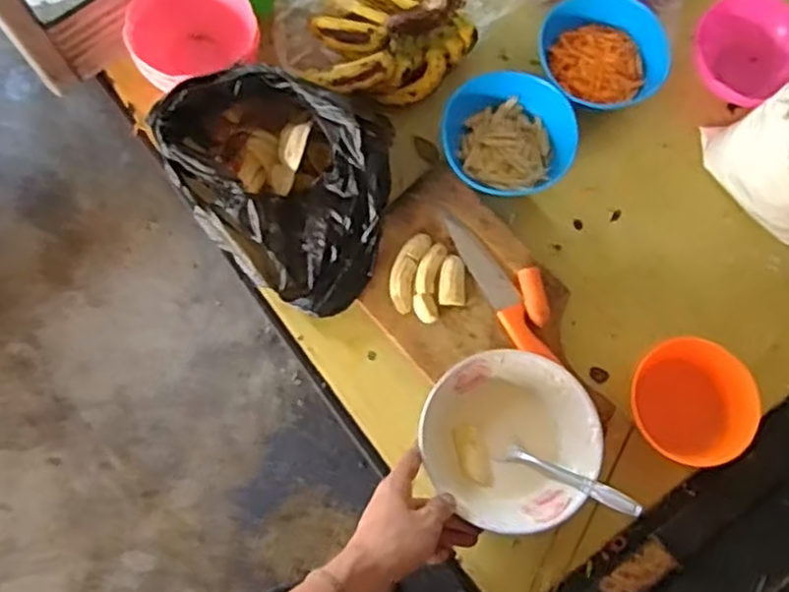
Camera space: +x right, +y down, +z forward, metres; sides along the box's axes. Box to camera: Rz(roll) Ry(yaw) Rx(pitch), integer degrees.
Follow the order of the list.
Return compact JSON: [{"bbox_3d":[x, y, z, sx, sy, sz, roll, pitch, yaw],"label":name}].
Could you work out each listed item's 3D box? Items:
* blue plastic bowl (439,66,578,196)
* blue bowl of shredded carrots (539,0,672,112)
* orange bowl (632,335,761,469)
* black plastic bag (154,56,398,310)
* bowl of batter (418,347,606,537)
[{"bbox_3d":[0.112,-0.158,0.752,0.127,0.053,0.121,0,77,-1],"label":"blue plastic bowl"},{"bbox_3d":[0.214,-0.248,0.768,0.114,0.044,0.118,0,77,-1],"label":"blue bowl of shredded carrots"},{"bbox_3d":[0.267,0.097,0.678,0.101,0.063,0.115,-17,78,-5],"label":"orange bowl"},{"bbox_3d":[-0.110,-0.101,0.709,0.210,0.119,0.220,1,77,-1],"label":"black plastic bag"},{"bbox_3d":[0.103,0.134,0.693,0.154,0.059,0.152,0,77,-1],"label":"bowl of batter"}]

